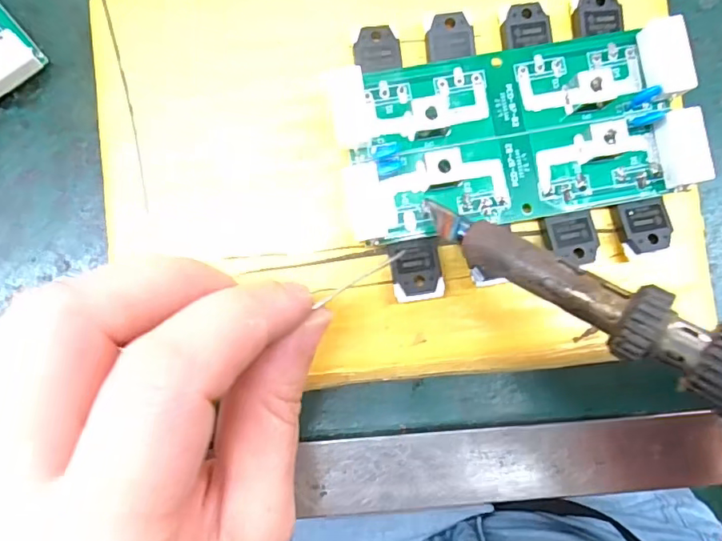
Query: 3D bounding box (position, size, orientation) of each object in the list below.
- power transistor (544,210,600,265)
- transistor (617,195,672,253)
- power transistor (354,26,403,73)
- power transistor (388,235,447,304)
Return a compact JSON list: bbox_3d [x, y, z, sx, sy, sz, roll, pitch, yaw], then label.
[{"bbox_3d":[0.067,-0.010,0.163,0.014,0.004,0.016,-8,88,-3],"label":"power transistor"},{"bbox_3d":[0.091,-0.014,0.164,0.014,0.004,0.016,-9,81,3],"label":"transistor"},{"bbox_3d":[0.006,-0.071,0.167,0.015,0.004,0.015,-2,88,-3],"label":"power transistor"},{"bbox_3d":[0.018,0.000,0.163,0.015,0.008,0.019,-6,88,-3],"label":"power transistor"}]

